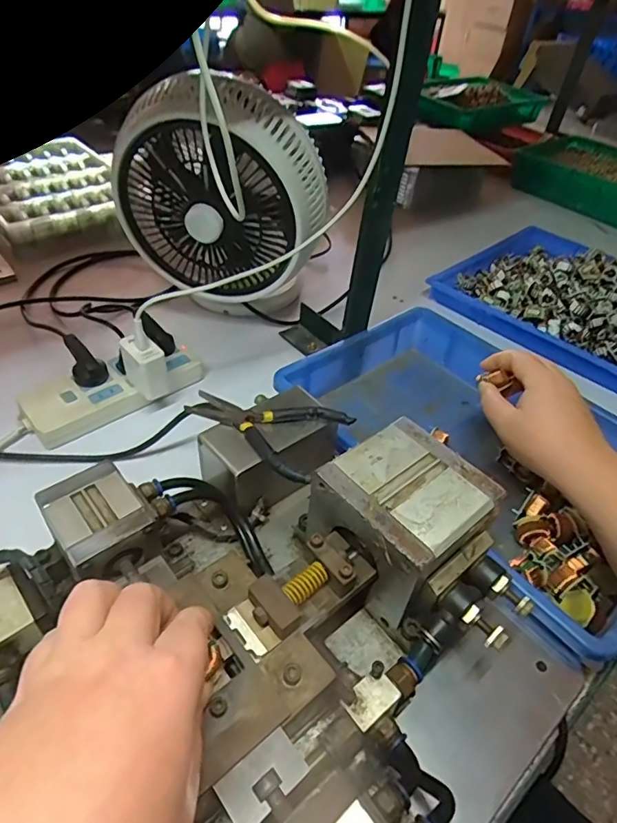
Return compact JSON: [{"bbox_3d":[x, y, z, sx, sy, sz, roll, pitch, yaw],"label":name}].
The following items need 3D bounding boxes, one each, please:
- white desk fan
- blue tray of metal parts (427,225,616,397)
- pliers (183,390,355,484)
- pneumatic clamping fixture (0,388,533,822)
[{"bbox_3d":[-0.099,-0.229,0.599,0.232,0.266,0.114,11,43,4],"label":"white desk fan"},{"bbox_3d":[0.441,-0.164,0.743,0.327,0.068,0.434,-31,55,-33],"label":"blue tray of metal parts"},{"bbox_3d":[-0.035,0.007,0.396,0.118,0.010,0.076,25,46,18],"label":"pliers"},{"bbox_3d":[-0.065,0.147,0.278,0.407,0.098,0.282,-31,55,-33],"label":"pneumatic clamping fixture"}]

